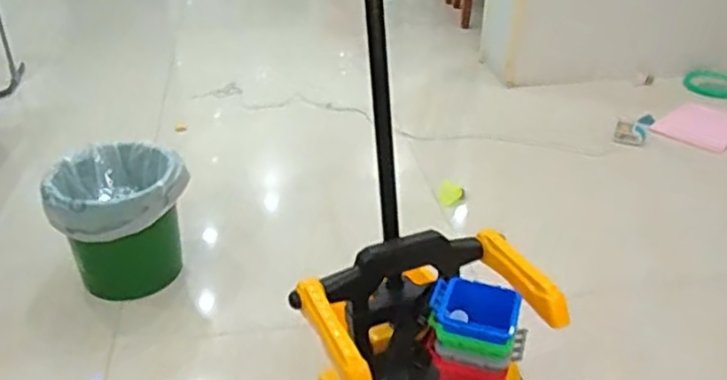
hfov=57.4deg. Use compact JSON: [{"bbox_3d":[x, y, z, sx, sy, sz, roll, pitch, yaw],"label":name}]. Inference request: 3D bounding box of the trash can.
[{"bbox_3d":[-0.520,0.071,1.456,0.258,0.279,0.238,0,31,0],"label":"trash can"}]

